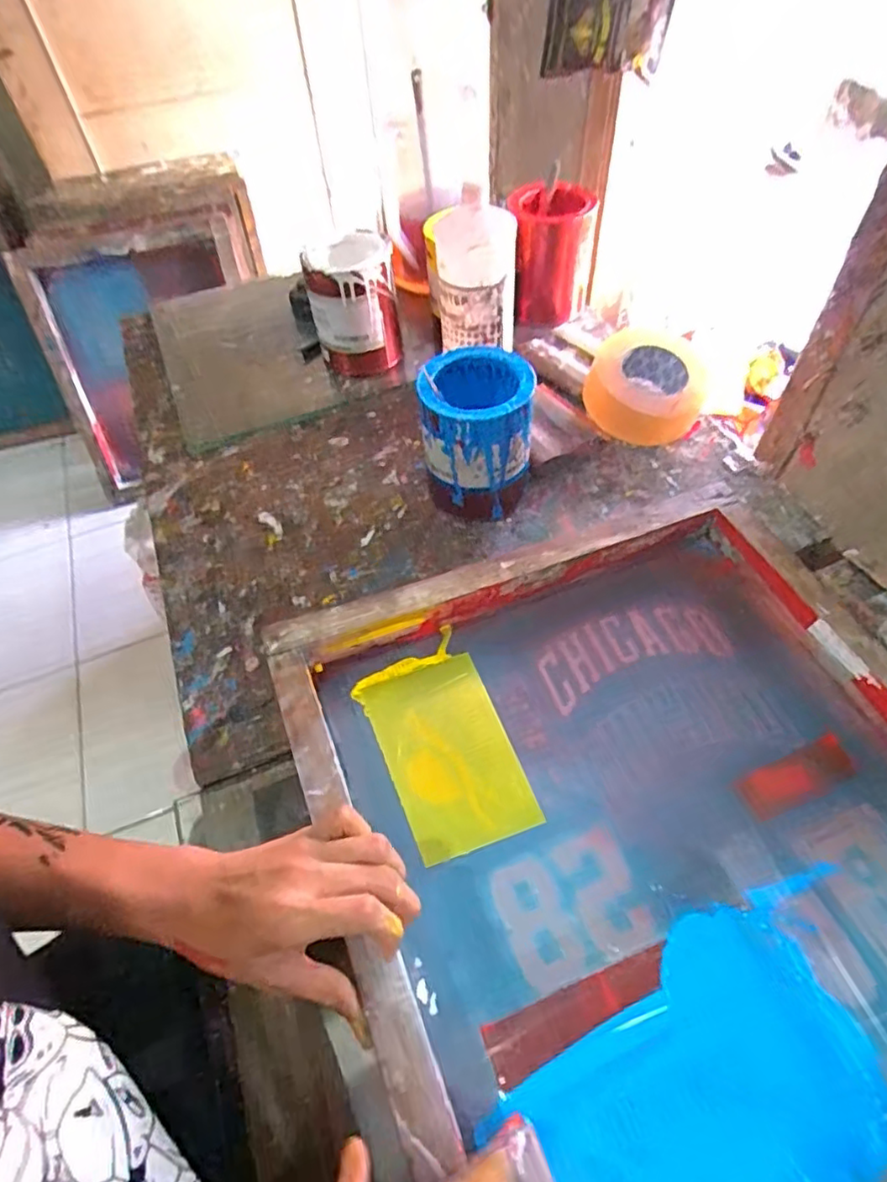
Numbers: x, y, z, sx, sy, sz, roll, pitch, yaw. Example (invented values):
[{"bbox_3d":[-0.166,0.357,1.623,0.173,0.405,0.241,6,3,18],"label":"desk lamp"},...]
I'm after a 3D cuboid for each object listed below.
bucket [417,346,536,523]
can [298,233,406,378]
[{"bbox_3d":[0.035,-0.154,0.618,0.103,0.138,0.096,-2,54,3],"label":"bucket"},{"bbox_3d":[-0.112,-0.360,0.776,0.102,0.145,0.106,-2,54,3],"label":"can"}]

